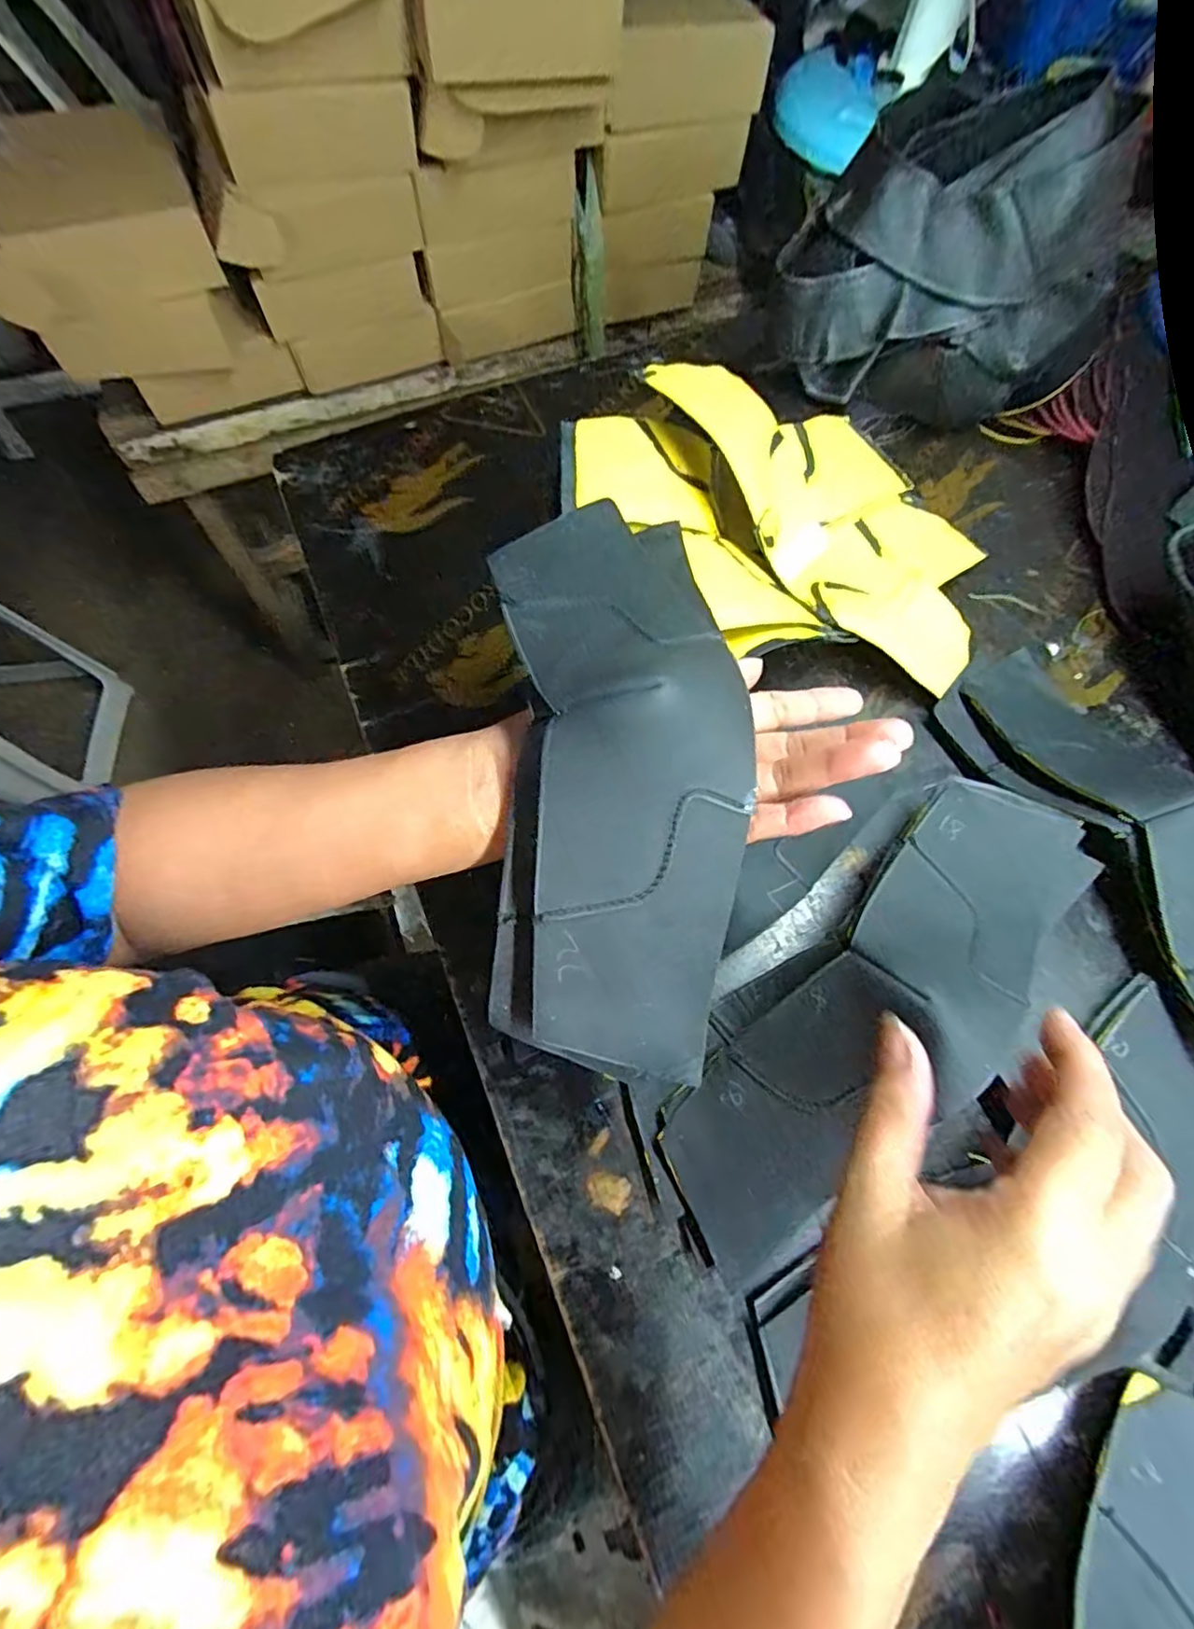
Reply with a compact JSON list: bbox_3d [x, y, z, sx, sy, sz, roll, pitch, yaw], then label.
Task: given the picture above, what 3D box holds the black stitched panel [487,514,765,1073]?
[{"bbox_3d":[0.007,-0.023,0.264,0.100,0.089,0.265,-1,83,-1],"label":"black stitched panel"}]

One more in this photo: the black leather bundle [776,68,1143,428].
[{"bbox_3d":[0.263,-0.402,0.467,0.241,0.154,0.112,-5,69,-3],"label":"black leather bundle"}]

